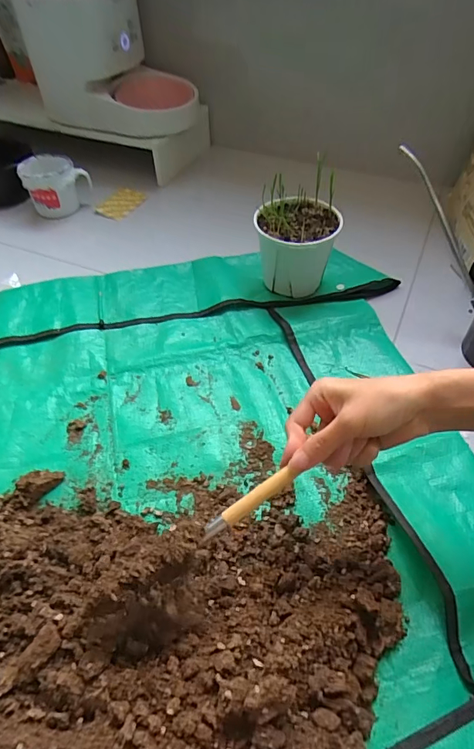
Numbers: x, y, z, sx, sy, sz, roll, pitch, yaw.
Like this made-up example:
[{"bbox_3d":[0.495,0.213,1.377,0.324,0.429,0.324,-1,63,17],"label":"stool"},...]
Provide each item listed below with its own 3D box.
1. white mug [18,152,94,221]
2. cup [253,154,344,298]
[{"bbox_3d":[-0.315,-0.329,0.787,0.110,0.091,0.073,-15,52,-13],"label":"white mug"},{"bbox_3d":[0.083,-0.181,0.629,0.107,0.117,0.107,12,51,10],"label":"cup"}]

